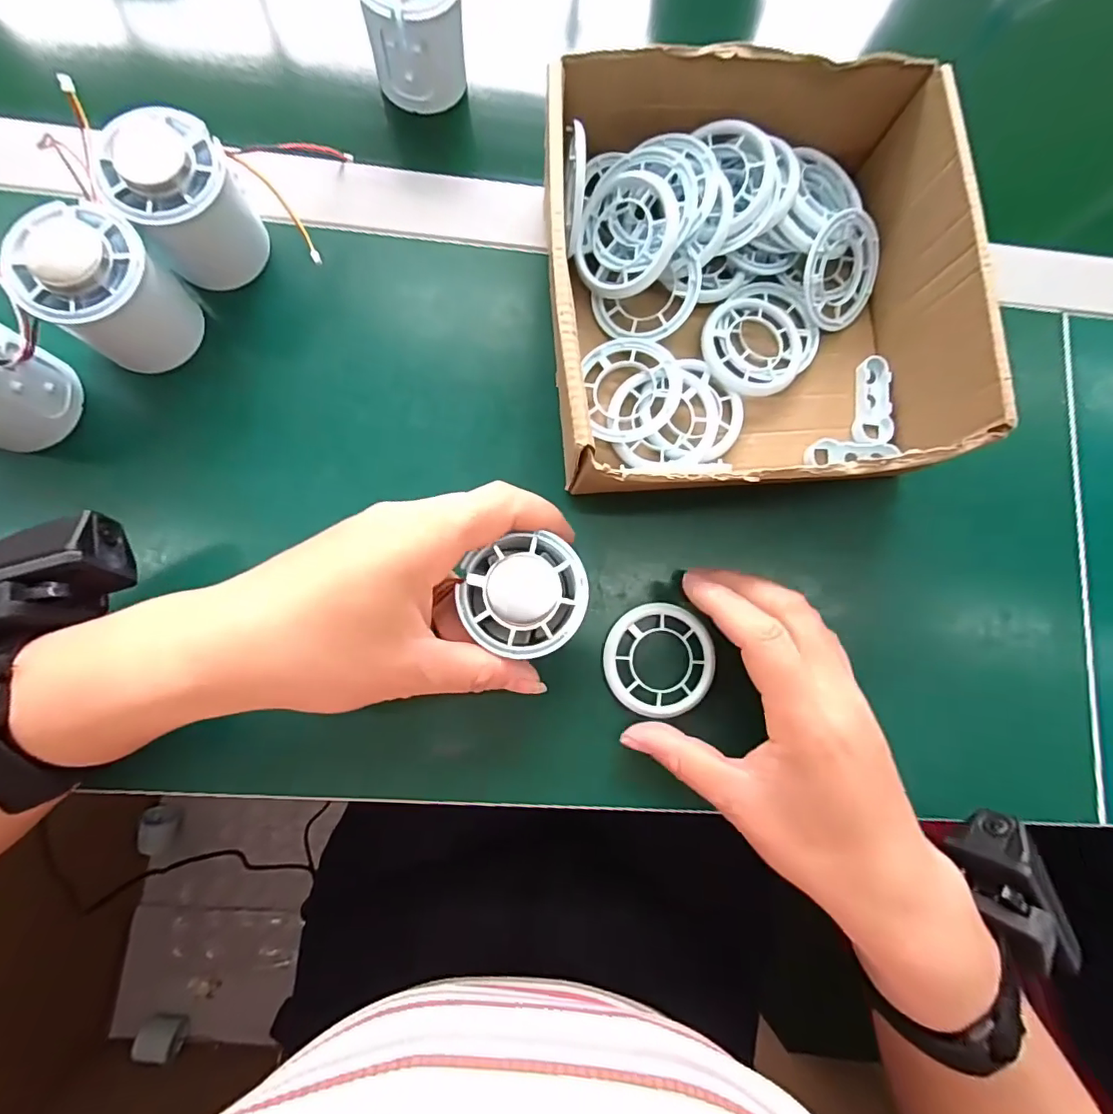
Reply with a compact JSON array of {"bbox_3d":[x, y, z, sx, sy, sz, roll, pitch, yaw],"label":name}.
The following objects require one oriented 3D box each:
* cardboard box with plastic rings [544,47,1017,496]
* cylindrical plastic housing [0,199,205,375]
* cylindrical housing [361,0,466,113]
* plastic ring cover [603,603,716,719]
[{"bbox_3d":[0.092,-0.131,0.270,0.193,0.075,0.205,-5,82,-5],"label":"cardboard box with plastic rings"},{"bbox_3d":[-0.206,-0.121,0.252,0.048,0.065,0.052,1,81,-4],"label":"cylindrical plastic housing"},{"bbox_3d":[-0.076,-0.286,0.294,0.048,0.061,0.051,1,81,-4],"label":"cylindrical housing"},{"bbox_3d":[0.053,0.053,0.273,0.056,0.006,0.056,35,80,2],"label":"plastic ring cover"}]

